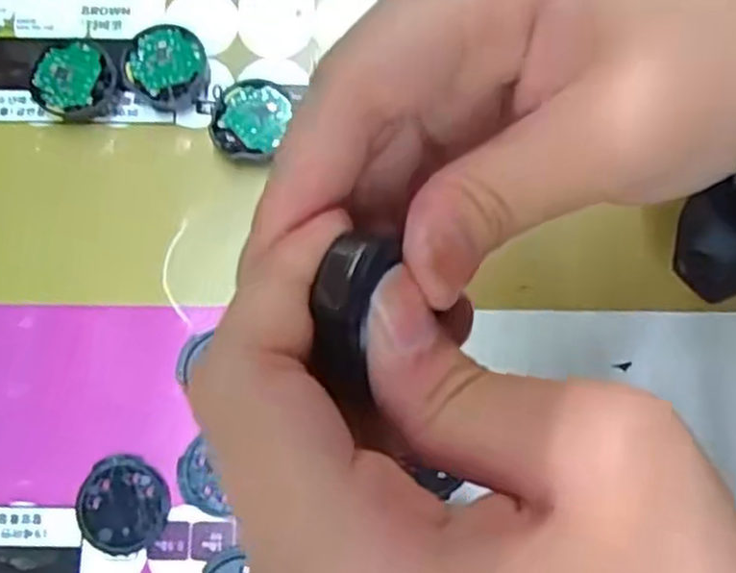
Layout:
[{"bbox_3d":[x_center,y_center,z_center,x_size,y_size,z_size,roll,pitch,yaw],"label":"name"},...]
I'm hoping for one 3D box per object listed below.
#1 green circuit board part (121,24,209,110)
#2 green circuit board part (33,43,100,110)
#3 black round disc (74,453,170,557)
[{"bbox_3d":[-0.073,-0.079,0.269,0.030,0.010,0.028,0,79,0],"label":"green circuit board part"},{"bbox_3d":[-0.108,-0.075,0.268,0.023,0.010,0.024,0,79,0],"label":"green circuit board part"},{"bbox_3d":[-0.081,0.072,0.242,0.029,0.004,0.030,0,79,0],"label":"black round disc"}]

